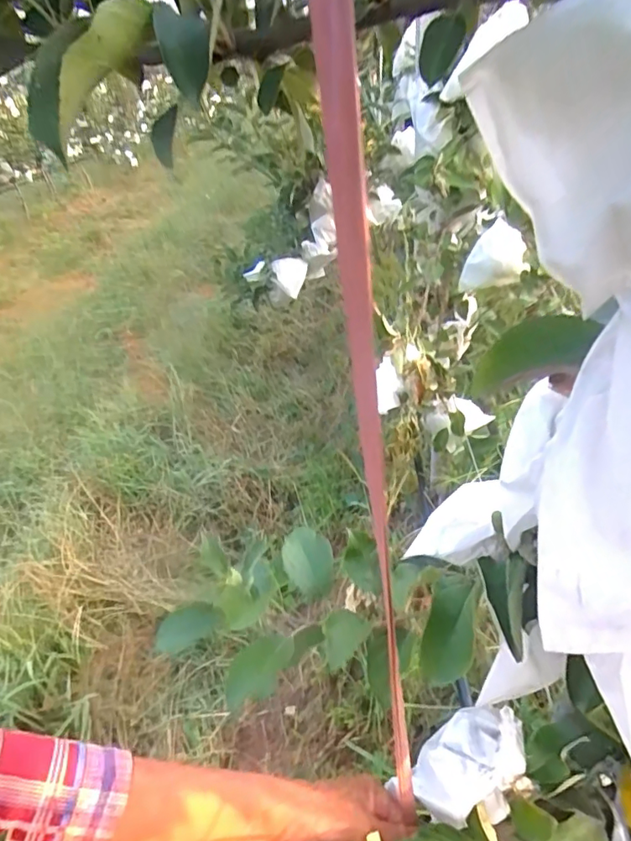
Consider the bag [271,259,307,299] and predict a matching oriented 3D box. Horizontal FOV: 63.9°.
[{"bbox_3d":[-0.089,-0.517,1.840,0.126,0.129,0.087,-6,35,1],"label":"bag"}]

